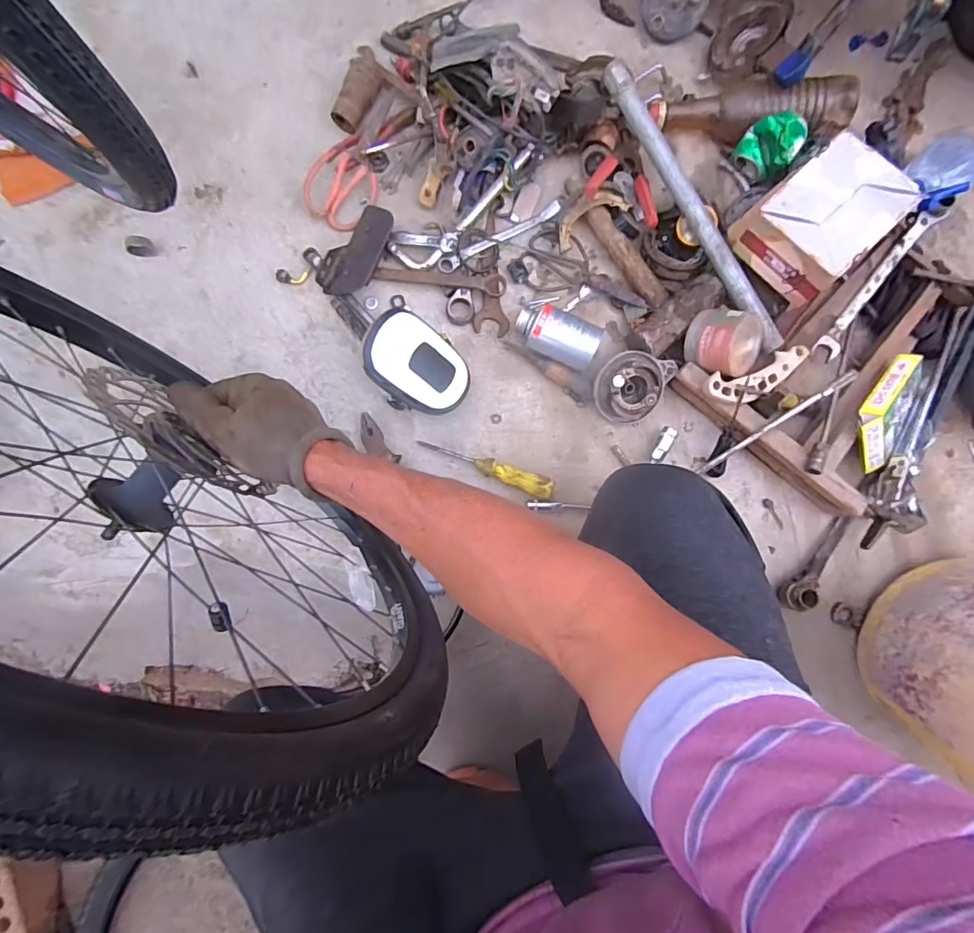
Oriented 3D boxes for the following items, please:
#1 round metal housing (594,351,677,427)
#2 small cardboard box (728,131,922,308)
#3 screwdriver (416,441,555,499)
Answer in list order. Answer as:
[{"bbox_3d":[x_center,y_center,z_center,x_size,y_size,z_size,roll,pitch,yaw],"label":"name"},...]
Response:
[{"bbox_3d":[0.203,-0.110,0.680,0.100,0.042,0.105,19,99,-14],"label":"round metal housing"},{"bbox_3d":[0.436,-0.329,0.633,0.189,0.084,0.142,-45,85,-6],"label":"small cardboard box"},{"bbox_3d":[-0.001,-0.003,0.687,0.199,0.037,0.029,22,82,2],"label":"screwdriver"}]

